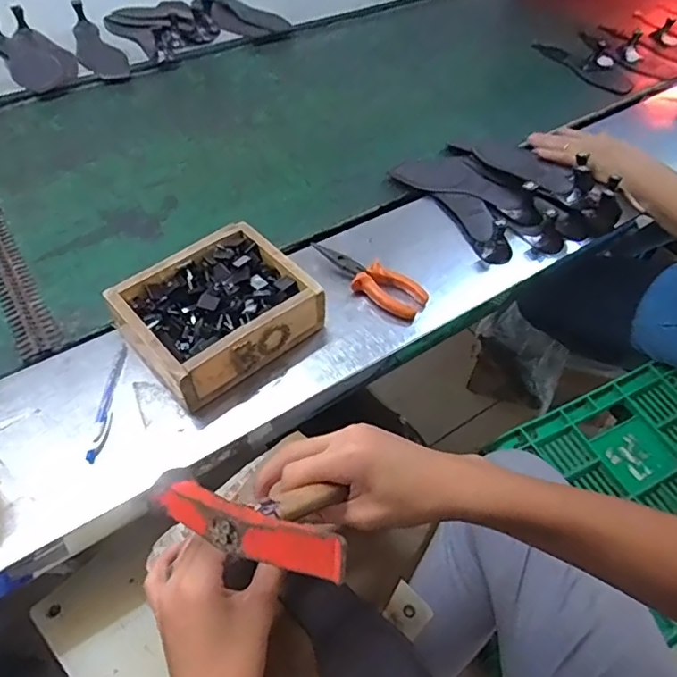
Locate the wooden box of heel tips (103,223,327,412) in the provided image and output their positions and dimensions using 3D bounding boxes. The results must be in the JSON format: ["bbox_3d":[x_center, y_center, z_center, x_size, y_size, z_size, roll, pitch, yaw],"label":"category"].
[{"bbox_3d":[-0.130,-0.027,0.593,0.179,0.076,0.155,-34,60,-26],"label":"wooden box of heel tips"}]

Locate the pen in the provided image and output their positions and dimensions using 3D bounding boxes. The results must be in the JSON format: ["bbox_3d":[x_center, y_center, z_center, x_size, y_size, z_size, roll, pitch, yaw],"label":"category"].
[{"bbox_3d":[-0.230,0.061,0.550,0.016,0.010,0.133,0,51,-2],"label":"pen"}]

